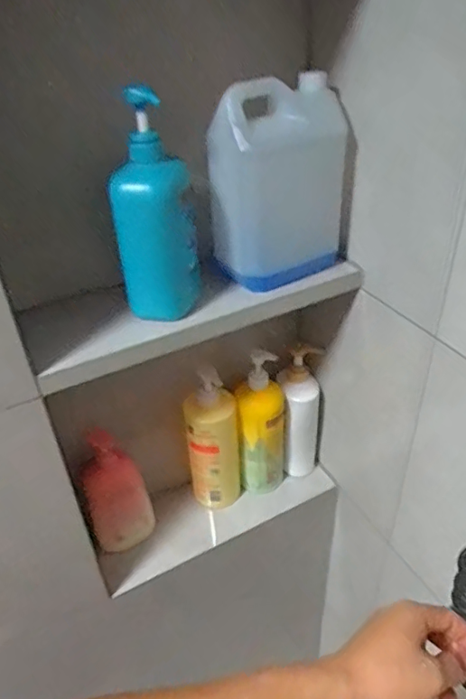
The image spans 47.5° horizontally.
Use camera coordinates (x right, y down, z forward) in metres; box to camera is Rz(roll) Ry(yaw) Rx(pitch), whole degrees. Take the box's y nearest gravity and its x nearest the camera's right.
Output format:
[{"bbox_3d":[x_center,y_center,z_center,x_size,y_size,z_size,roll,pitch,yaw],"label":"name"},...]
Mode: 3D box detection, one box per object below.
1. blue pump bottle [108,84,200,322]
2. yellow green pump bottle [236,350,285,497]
[{"bbox_3d":[-0.089,-0.140,0.575,0.066,0.228,0.075,17,41,24],"label":"blue pump bottle"},{"bbox_3d":[0.048,0.127,0.866,0.075,0.250,0.068,1,37,6],"label":"yellow green pump bottle"}]

